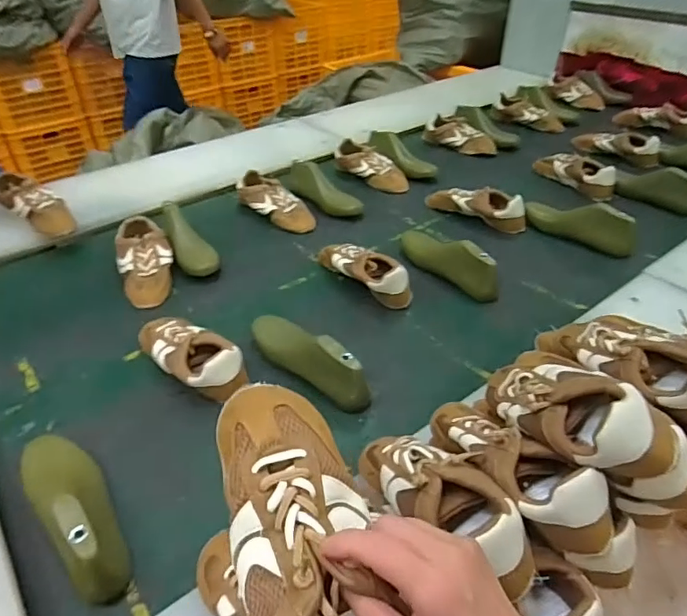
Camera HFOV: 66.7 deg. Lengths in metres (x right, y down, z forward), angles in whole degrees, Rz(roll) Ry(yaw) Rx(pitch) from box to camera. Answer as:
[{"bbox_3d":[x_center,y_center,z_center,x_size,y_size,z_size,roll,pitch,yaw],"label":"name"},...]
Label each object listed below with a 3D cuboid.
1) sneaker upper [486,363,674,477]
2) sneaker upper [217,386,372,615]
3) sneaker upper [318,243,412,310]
[{"bbox_3d":[0.217,0.099,0.533,0.099,0.080,0.223,-18,15,-19],"label":"sneaker upper"},{"bbox_3d":[-0.024,0.148,0.325,0.089,0.074,0.221,-14,61,-14],"label":"sneaker upper"},{"bbox_3d":[0.029,-0.074,0.966,0.217,0.065,0.071,30,49,33],"label":"sneaker upper"}]

